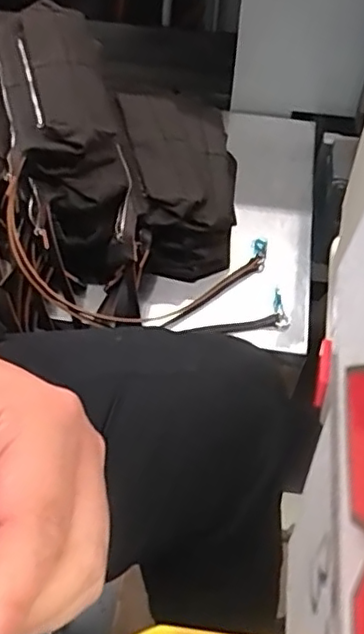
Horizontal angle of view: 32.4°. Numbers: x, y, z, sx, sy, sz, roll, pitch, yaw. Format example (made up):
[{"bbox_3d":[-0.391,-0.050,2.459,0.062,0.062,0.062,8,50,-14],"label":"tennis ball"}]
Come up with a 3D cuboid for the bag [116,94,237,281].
[{"bbox_3d":[0.002,-0.186,0.840,0.149,0.091,0.281,-4,68,-5],"label":"bag"}]

